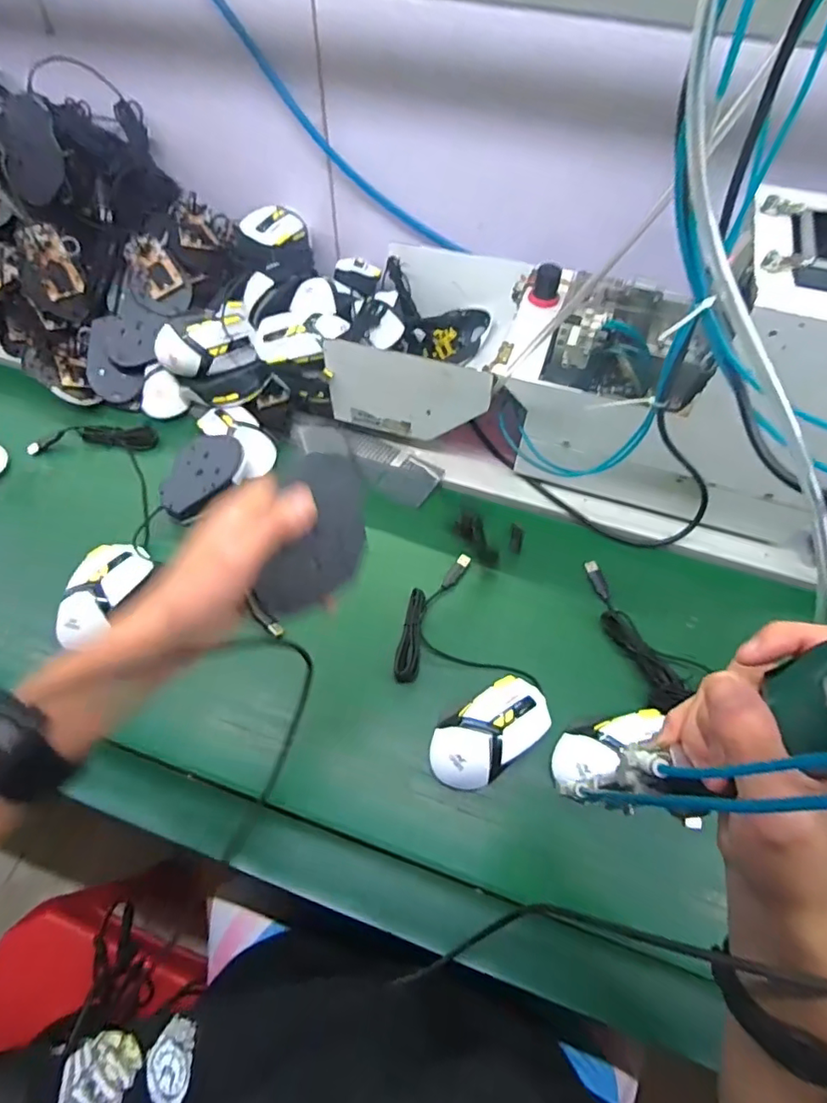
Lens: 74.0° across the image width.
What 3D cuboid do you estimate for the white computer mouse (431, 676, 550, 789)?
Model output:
[{"bbox_3d":[0.072,0.170,0.514,0.120,0.045,0.064,-28,64,-18],"label":"white computer mouse"}]

